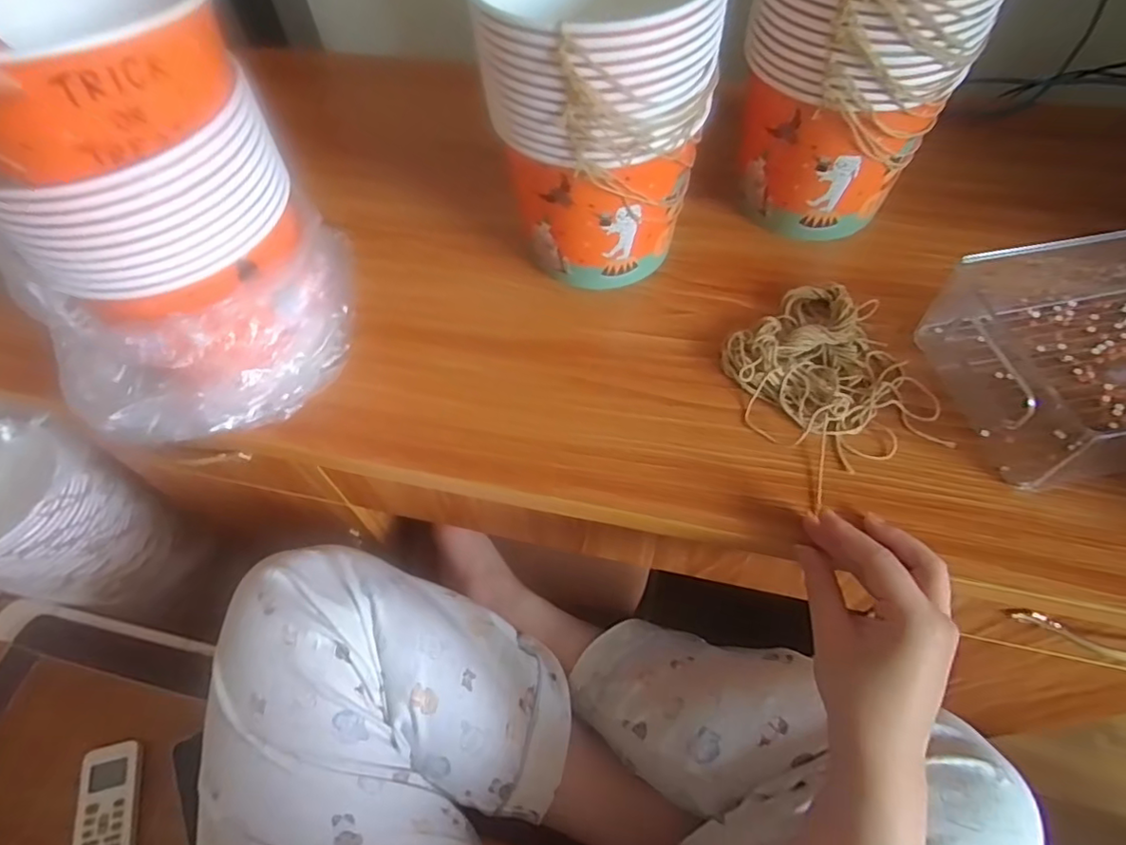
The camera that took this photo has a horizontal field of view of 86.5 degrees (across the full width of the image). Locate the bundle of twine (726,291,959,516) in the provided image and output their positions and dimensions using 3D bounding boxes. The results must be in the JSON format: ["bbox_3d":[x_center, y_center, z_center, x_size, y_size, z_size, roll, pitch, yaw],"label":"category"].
[{"bbox_3d":[0.198,-0.037,0.450,0.127,0.032,0.156,-14,58,-5],"label":"bundle of twine"}]

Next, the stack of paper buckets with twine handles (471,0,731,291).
[{"bbox_3d":[0.029,-0.221,0.462,0.151,0.226,0.146,-21,58,-9],"label":"stack of paper buckets with twine handles"}]

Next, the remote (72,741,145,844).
[{"bbox_3d":[-0.471,0.407,0.619,0.059,0.022,0.130,-15,58,-5],"label":"remote"}]

